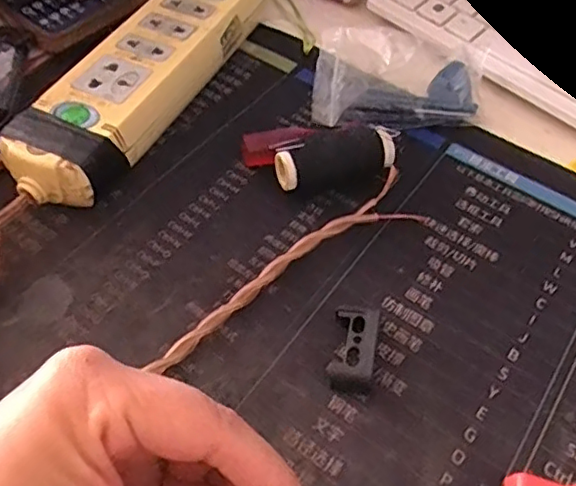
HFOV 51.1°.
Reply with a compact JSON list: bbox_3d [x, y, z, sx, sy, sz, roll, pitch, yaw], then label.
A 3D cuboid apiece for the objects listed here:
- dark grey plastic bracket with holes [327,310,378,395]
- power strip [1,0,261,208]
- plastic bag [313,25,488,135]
[{"bbox_3d":[0.029,0.048,0.269,0.019,0.013,0.038,10,53,3],"label":"dark grey plastic bracket with holes"},{"bbox_3d":[-0.083,-0.101,0.359,0.053,0.038,0.208,23,55,13],"label":"power strip"},{"bbox_3d":[0.067,-0.099,0.369,0.098,0.031,0.061,9,53,3],"label":"plastic bag"}]

